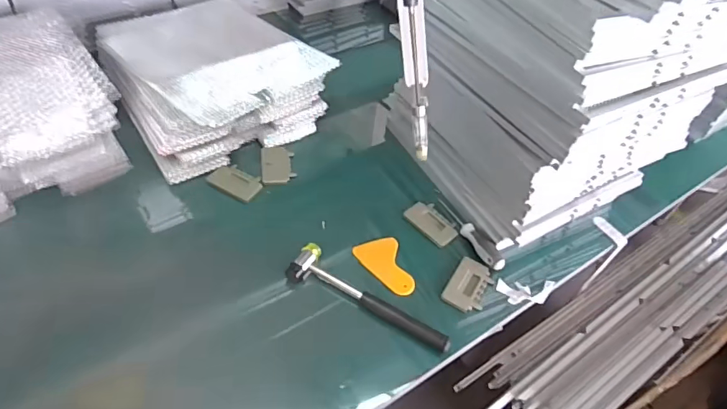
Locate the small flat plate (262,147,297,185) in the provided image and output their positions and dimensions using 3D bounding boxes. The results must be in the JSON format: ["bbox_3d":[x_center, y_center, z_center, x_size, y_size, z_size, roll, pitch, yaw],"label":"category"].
[{"bbox_3d":[-0.148,-0.067,0.809,0.056,0.011,0.075,-5,67,-9],"label":"small flat plate"}]

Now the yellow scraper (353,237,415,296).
[{"bbox_3d":[0.033,0.094,0.701,0.069,0.007,0.102,-12,51,-17],"label":"yellow scraper"}]

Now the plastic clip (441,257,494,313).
[{"bbox_3d":[0.155,0.120,0.683,0.054,0.018,0.086,27,51,17],"label":"plastic clip"}]

